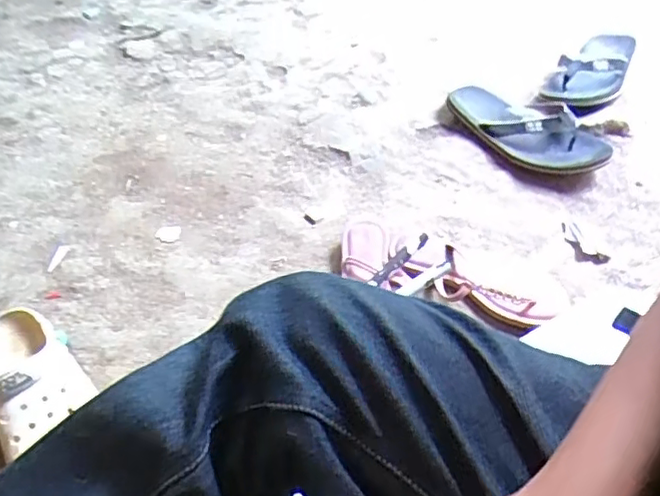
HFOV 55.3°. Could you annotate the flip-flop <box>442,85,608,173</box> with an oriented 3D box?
[{"bbox_3d":[0.290,-0.181,0.953,0.254,0.048,0.108,25,51,25],"label":"flip-flop"}]

